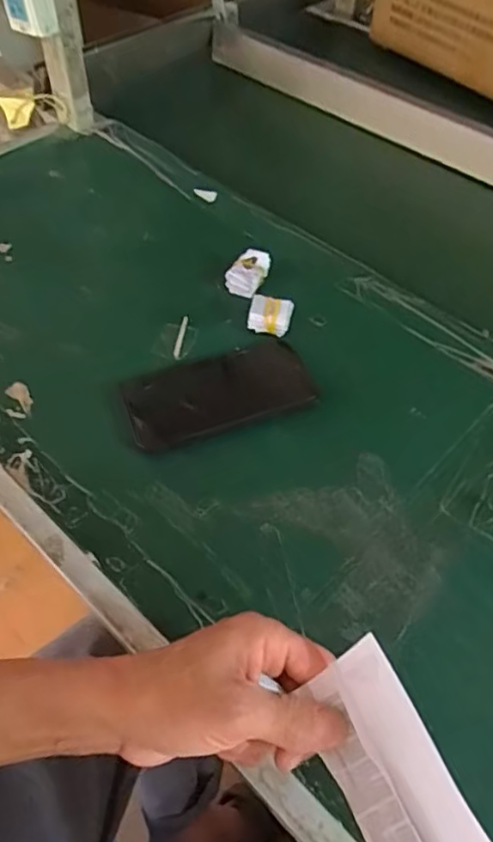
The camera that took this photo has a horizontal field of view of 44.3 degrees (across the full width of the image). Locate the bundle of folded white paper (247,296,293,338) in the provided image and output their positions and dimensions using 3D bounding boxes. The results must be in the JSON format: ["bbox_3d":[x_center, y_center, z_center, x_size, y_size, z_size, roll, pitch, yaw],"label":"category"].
[{"bbox_3d":[0.022,-0.097,0.566,0.038,0.028,0.026,10,53,6],"label":"bundle of folded white paper"}]

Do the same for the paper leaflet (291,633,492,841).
[{"bbox_3d":[0.076,0.180,0.282,0.054,0.011,0.139,-44,54,17],"label":"paper leaflet"}]

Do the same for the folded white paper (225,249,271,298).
[{"bbox_3d":[0.002,-0.146,0.599,0.030,0.033,0.043,26,56,18],"label":"folded white paper"}]

